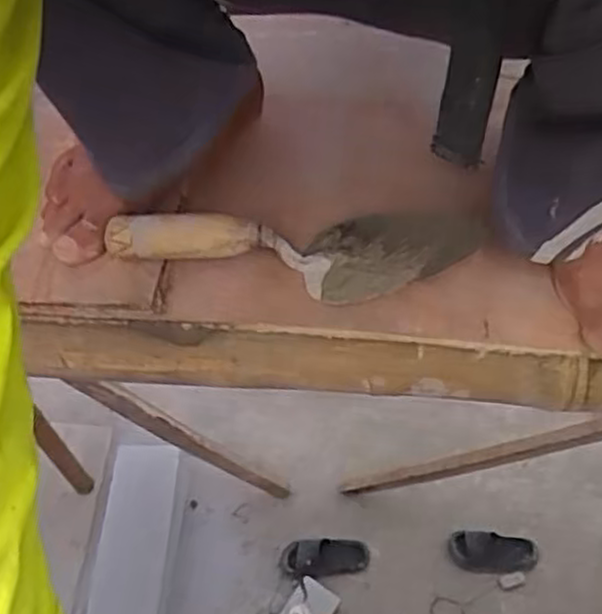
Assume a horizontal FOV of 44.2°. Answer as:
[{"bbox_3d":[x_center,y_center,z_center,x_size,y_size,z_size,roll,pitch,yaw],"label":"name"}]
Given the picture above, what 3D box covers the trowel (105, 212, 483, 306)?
[{"bbox_3d":[-0.010,-0.041,0.530,0.253,0.045,0.074,0,55,5],"label":"trowel"}]

